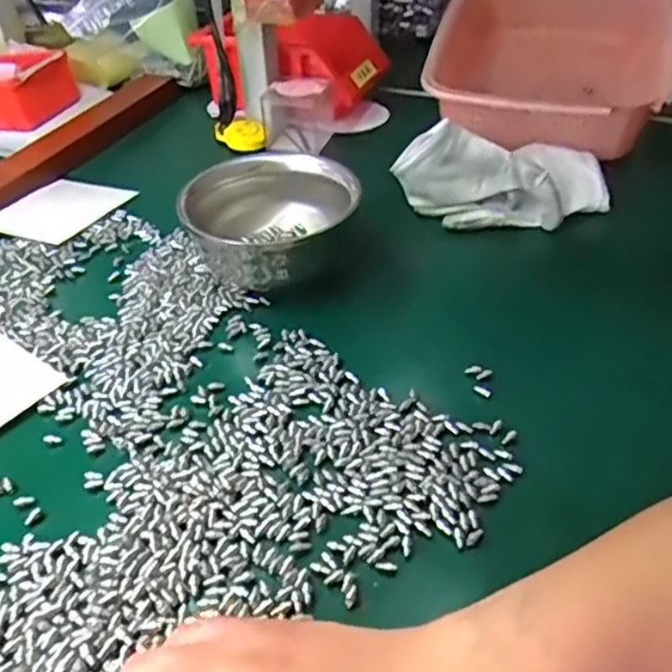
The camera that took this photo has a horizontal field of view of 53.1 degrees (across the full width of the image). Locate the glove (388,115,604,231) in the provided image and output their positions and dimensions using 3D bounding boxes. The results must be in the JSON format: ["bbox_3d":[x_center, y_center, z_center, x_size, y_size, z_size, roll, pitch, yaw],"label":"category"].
[{"bbox_3d":[0.137,-0.132,0.551,0.172,0.062,0.085,-3,40,-1],"label":"glove"}]

